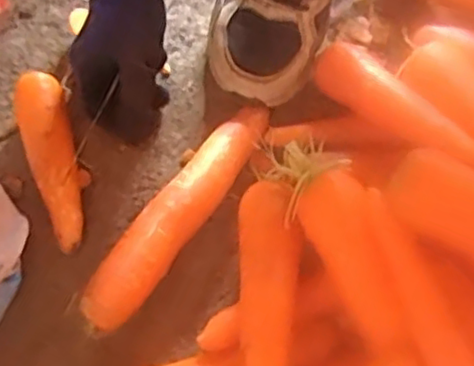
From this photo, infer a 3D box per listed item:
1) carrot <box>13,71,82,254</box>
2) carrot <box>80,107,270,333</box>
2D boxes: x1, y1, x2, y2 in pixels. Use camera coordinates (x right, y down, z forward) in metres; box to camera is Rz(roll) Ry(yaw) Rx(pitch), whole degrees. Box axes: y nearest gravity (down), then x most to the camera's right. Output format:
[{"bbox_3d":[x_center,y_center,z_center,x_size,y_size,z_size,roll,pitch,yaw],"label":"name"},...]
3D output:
[{"bbox_3d":[-0.148,-0.021,0.539,0.039,0.039,0.149,-20,72,-4],"label":"carrot"},{"bbox_3d":[-0.044,0.022,0.519,0.042,0.043,0.211,33,76,12],"label":"carrot"}]

